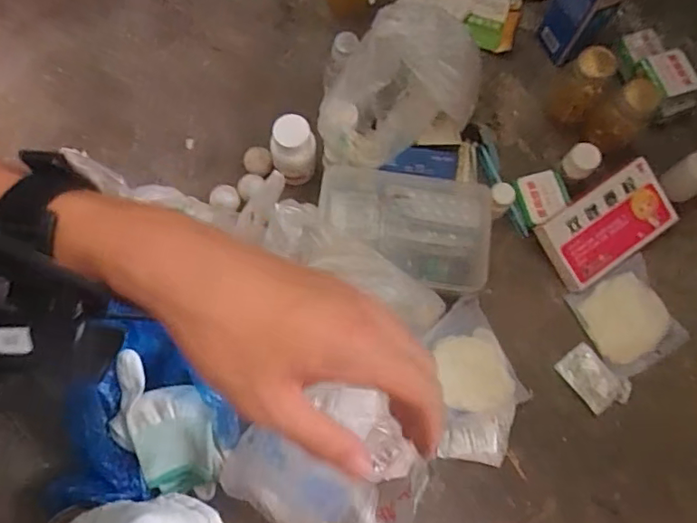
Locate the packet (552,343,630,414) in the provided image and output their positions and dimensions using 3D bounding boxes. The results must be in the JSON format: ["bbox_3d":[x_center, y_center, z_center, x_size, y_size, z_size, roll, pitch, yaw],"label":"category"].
[{"bbox_3d":[0.248,0.119,0.545,0.047,0.006,0.067,-40,79,-12],"label":"packet"}]

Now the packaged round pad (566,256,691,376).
[{"bbox_3d":[0.292,0.059,0.561,0.095,0.019,0.100,-26,76,-9],"label":"packaged round pad"}]

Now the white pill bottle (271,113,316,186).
[{"bbox_3d":[-0.057,-0.116,0.560,0.044,0.069,0.044,-5,74,-4],"label":"white pill bottle"}]

